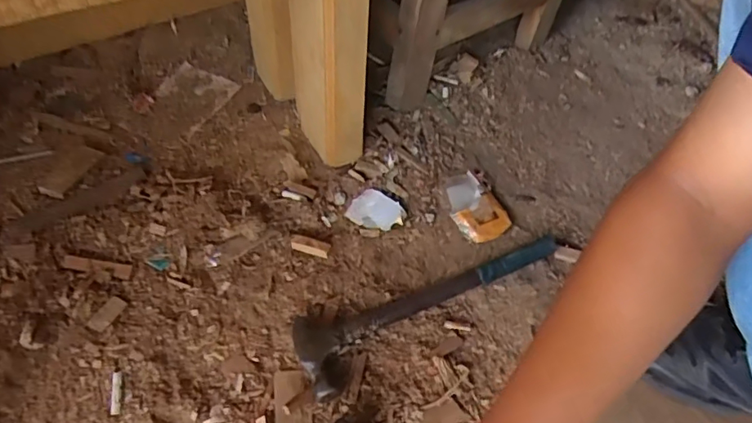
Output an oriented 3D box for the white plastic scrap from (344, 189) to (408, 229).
[{"bbox_3d":[-0.002,0.000,0.687,0.065,0.010,0.058,38,60,24],"label":"white plastic scrap"}]

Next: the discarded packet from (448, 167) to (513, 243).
[{"bbox_3d":[0.130,-0.011,0.708,0.073,0.025,0.113,-14,54,-12],"label":"discarded packet"}]

